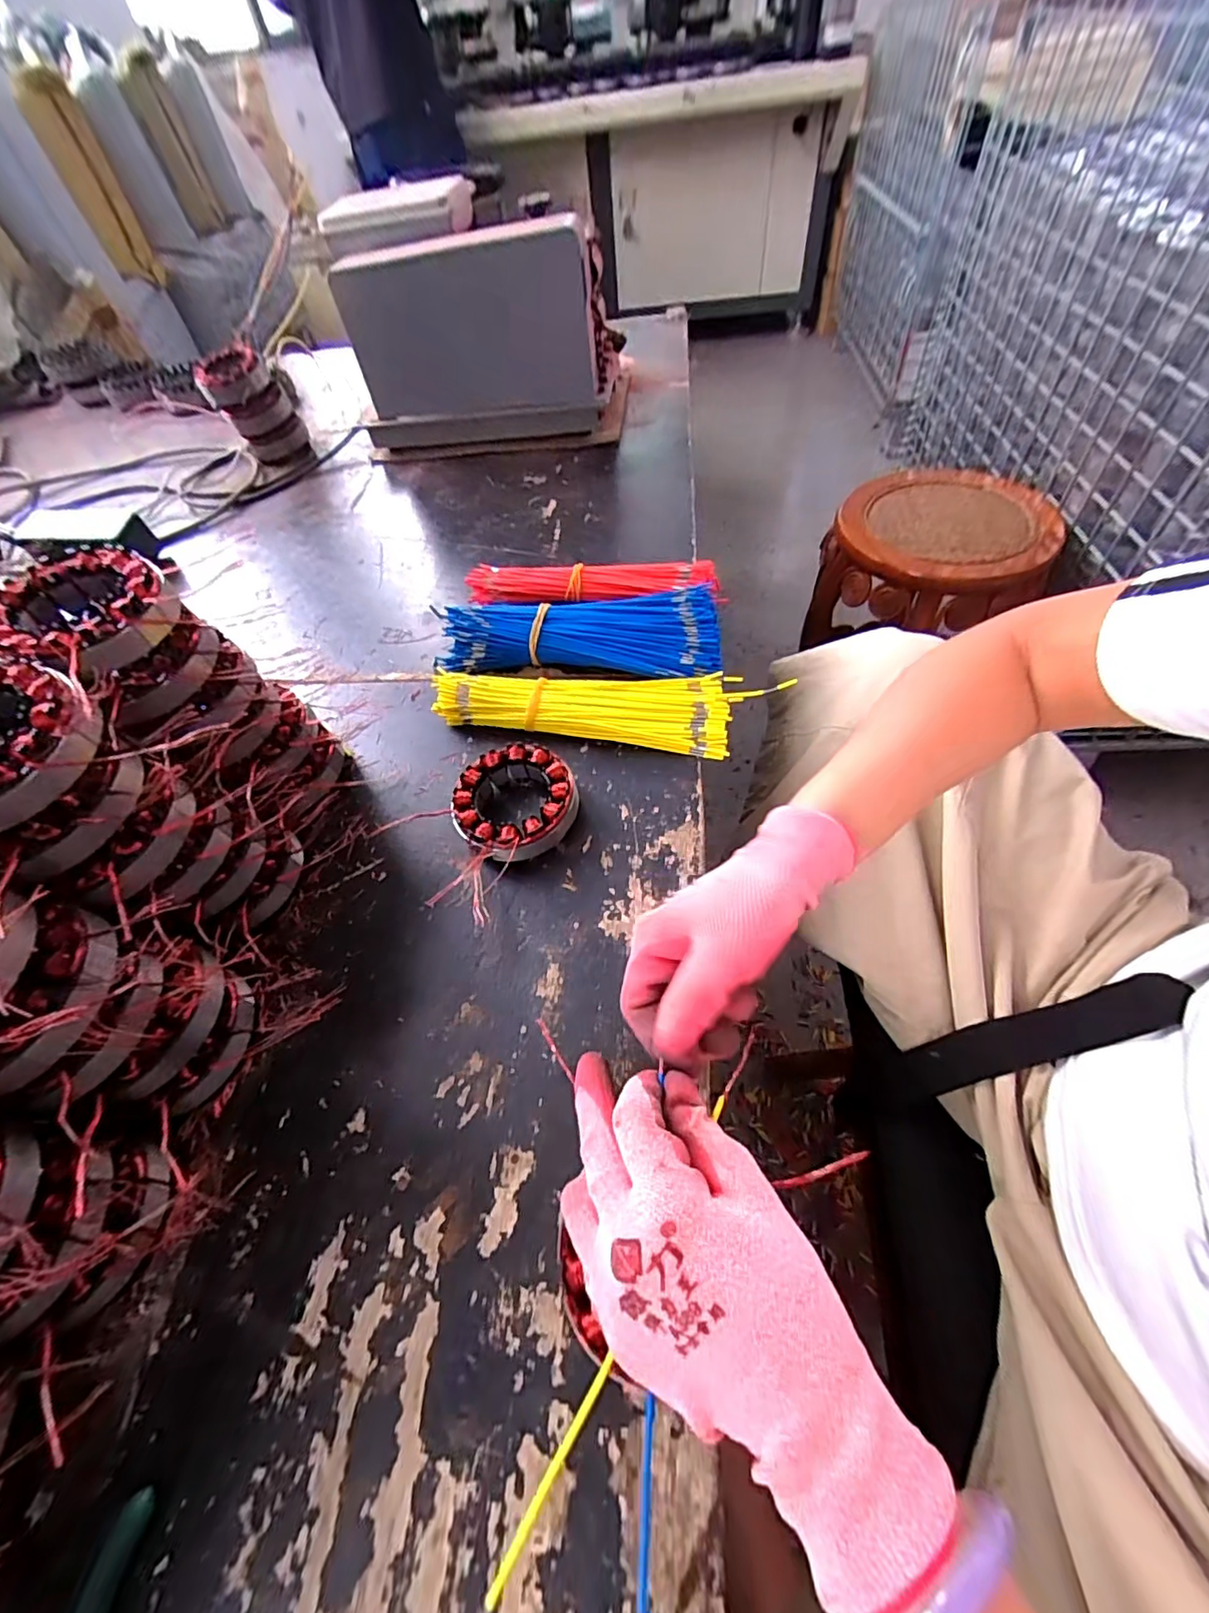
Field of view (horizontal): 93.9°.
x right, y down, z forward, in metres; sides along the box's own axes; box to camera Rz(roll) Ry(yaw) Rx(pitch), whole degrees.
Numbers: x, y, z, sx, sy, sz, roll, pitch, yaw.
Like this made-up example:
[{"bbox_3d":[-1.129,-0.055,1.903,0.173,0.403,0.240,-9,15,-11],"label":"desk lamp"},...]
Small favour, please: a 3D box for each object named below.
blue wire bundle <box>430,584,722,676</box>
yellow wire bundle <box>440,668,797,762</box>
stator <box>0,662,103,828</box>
[{"bbox_3d":[-0.023,-0.152,0.503,0.240,0.047,0.087,2,55,7],"label":"blue wire bundle"},{"bbox_3d":[-0.005,-0.085,0.465,0.261,0.032,0.073,8,56,12],"label":"yellow wire bundle"},{"bbox_3d":[-0.284,-0.026,0.262,0.084,0.030,0.086,19,59,19],"label":"stator"}]

